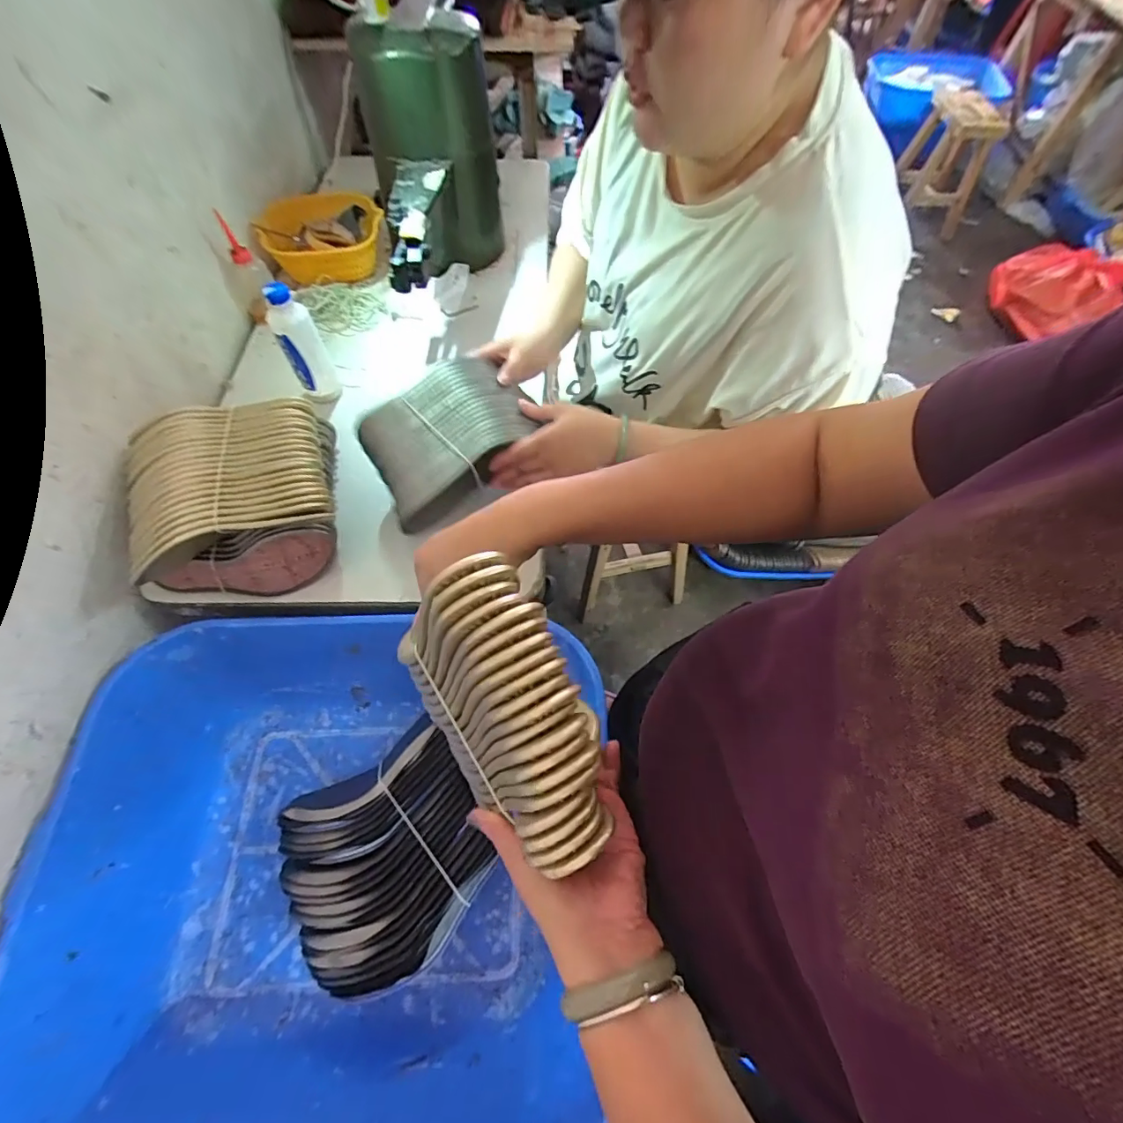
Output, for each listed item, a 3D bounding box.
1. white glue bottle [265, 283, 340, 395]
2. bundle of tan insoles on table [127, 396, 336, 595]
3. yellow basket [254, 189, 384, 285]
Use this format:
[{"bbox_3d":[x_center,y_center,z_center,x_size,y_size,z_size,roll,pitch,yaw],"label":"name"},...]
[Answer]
[{"bbox_3d":[-0.384,-0.318,0.728,0.059,0.165,0.043,-28,65,-13],"label":"white glue bottle"},{"bbox_3d":[-0.400,-0.078,0.618,0.246,0.114,0.218,-11,62,-5],"label":"bundle of tan insoles on table"},{"bbox_3d":[-0.445,-0.612,0.936,0.217,0.087,0.196,-13,62,-6],"label":"yellow basket"}]

